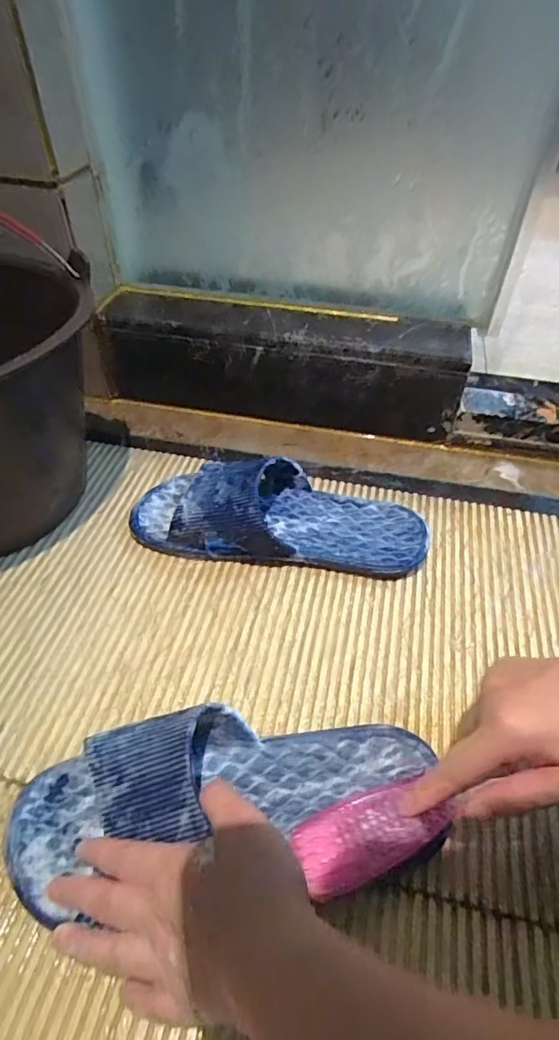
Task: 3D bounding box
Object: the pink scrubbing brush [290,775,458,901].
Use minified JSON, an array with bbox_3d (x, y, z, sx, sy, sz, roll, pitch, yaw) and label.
[{"bbox_3d":[0.052,0.186,0.313,0.085,0.034,0.045,-20,49,-19],"label":"pink scrubbing brush"}]

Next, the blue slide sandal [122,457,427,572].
[{"bbox_3d":[-0.003,-0.011,0.496,0.277,0.067,0.109,2,46,2],"label":"blue slide sandal"}]

